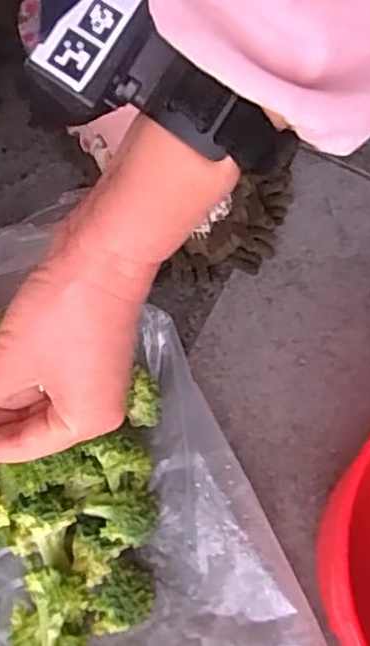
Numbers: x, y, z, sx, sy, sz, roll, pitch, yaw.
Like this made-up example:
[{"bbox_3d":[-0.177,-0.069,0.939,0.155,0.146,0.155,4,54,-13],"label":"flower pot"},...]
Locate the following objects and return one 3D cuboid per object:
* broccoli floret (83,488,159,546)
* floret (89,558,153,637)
[{"bbox_3d":[-0.034,0.109,0.372,0.038,0.037,0.030,-12,72,-6],"label":"broccoli floret"},{"bbox_3d":[-0.035,0.148,0.365,0.034,0.026,0.035,1,71,-2],"label":"floret"}]

